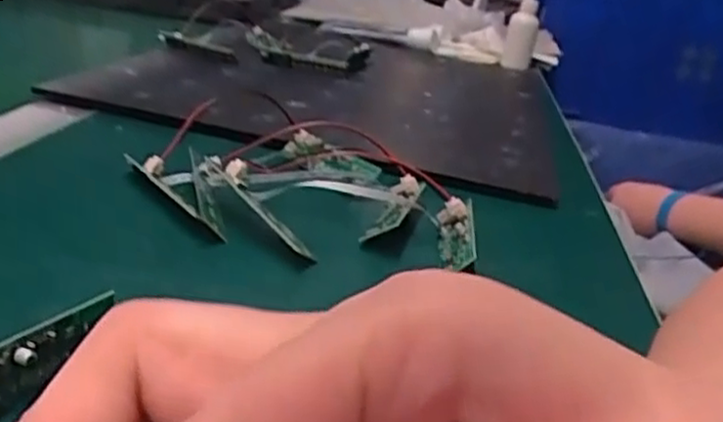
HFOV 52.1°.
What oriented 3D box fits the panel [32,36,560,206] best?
[{"bbox_3d":[-0.008,-0.123,0.698,0.361,0.016,0.498,13,22,5],"label":"panel"}]

